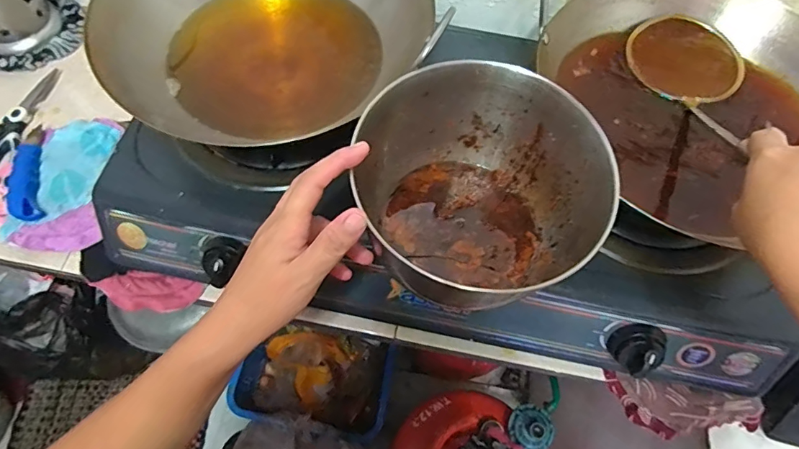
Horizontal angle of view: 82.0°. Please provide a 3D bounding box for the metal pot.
[{"bbox_3d":[0.065,-0.033,0.388,0.156,0.120,0.161,1,65,-1],"label":"metal pot"}]

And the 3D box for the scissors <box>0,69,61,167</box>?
[{"bbox_3d":[-0.515,-0.131,0.604,0.070,0.011,0.193,12,65,4],"label":"scissors"}]

